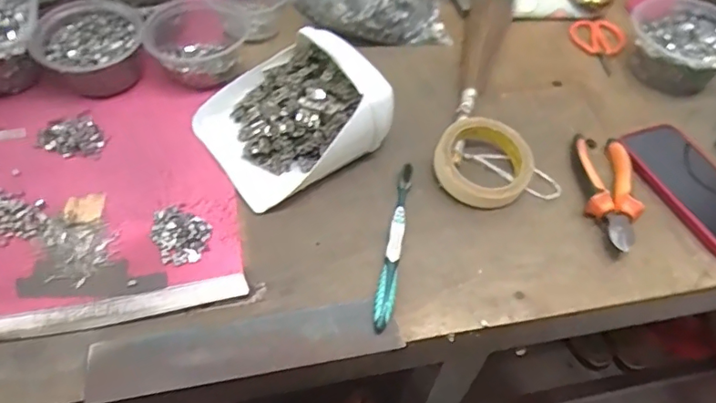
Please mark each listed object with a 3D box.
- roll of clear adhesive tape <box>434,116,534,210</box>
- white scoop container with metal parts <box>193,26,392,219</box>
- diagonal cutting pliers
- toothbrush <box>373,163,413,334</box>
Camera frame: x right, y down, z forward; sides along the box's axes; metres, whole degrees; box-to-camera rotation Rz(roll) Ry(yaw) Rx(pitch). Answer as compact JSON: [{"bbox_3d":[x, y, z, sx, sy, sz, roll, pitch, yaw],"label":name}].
[{"bbox_3d":[0.129,-0.041,0.550,0.101,0.030,0.099,23,53,14],"label":"roll of clear adhesive tape"},{"bbox_3d":[-0.072,-0.098,0.543,0.166,0.079,0.156,-31,59,-25],"label":"white scoop container with metal parts"},{"bbox_3d":[0.255,-0.012,0.541,0.050,0.027,0.148,7,51,2],"label":"diagonal cutting pliers"},{"bbox_3d":[0.035,0.033,0.492,0.016,0.019,0.183,10,51,4],"label":"toothbrush"}]

